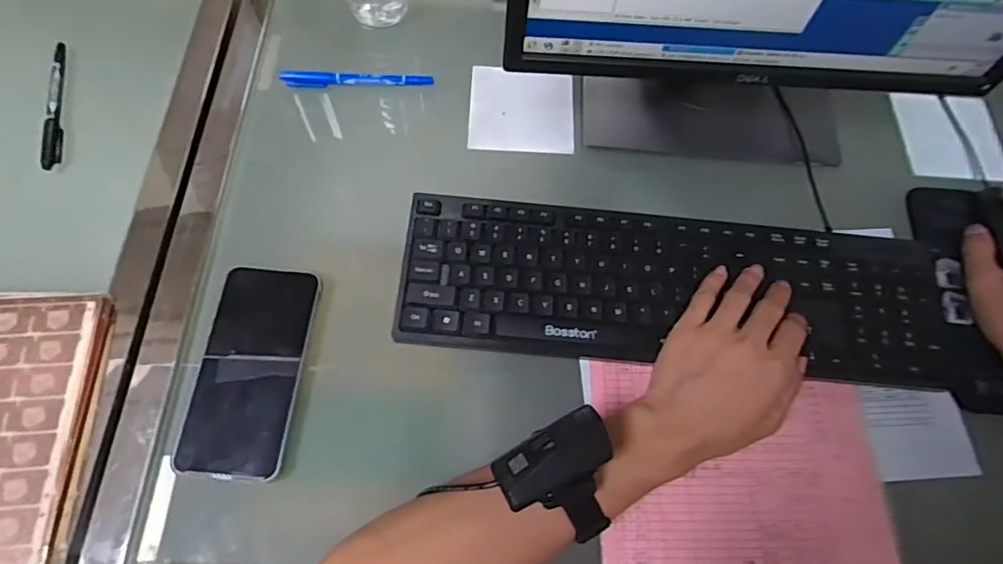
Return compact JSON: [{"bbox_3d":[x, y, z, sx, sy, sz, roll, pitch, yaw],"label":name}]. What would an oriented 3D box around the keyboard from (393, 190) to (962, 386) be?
[{"bbox_3d":[0.147,0.003,0.444,0.445,0.025,0.129,4,68,-3],"label":"keyboard"}]

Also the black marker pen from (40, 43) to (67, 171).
[{"bbox_3d":[-0.401,-0.160,0.494,0.011,0.016,0.139,-9,69,-6],"label":"black marker pen"}]

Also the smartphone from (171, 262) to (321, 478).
[{"bbox_3d":[-0.187,0.064,0.411,0.074,0.016,0.155,7,68,0],"label":"smartphone"}]

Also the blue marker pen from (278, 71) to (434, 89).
[{"bbox_3d":[-0.136,-0.191,0.521,0.139,0.012,0.015,-2,69,-4],"label":"blue marker pen"}]

